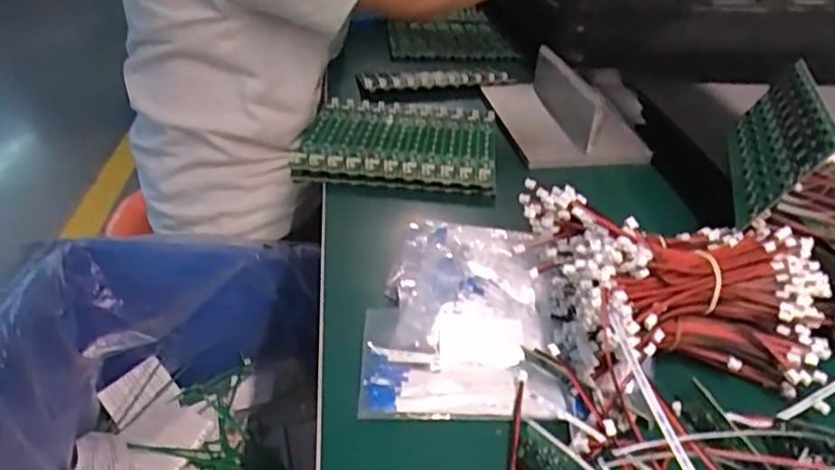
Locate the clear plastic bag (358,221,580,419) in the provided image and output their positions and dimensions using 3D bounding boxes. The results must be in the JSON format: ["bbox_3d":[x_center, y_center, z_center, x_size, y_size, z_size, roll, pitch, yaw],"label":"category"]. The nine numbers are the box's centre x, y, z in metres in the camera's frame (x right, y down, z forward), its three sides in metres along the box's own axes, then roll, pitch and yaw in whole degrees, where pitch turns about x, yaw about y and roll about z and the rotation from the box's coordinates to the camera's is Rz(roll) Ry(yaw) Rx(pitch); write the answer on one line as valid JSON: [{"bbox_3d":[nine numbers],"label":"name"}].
[{"bbox_3d":[0.029,0.046,0.417,0.123,0.026,0.157,-1,37,2],"label":"clear plastic bag"}]

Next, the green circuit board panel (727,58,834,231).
[{"bbox_3d":[0.273,-0.075,0.478,0.007,0.082,0.187,38,38,-3],"label":"green circuit board panel"}]

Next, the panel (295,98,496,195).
[{"bbox_3d":[-0.016,-0.105,0.649,0.185,0.028,0.176,4,34,1],"label":"panel"}]

